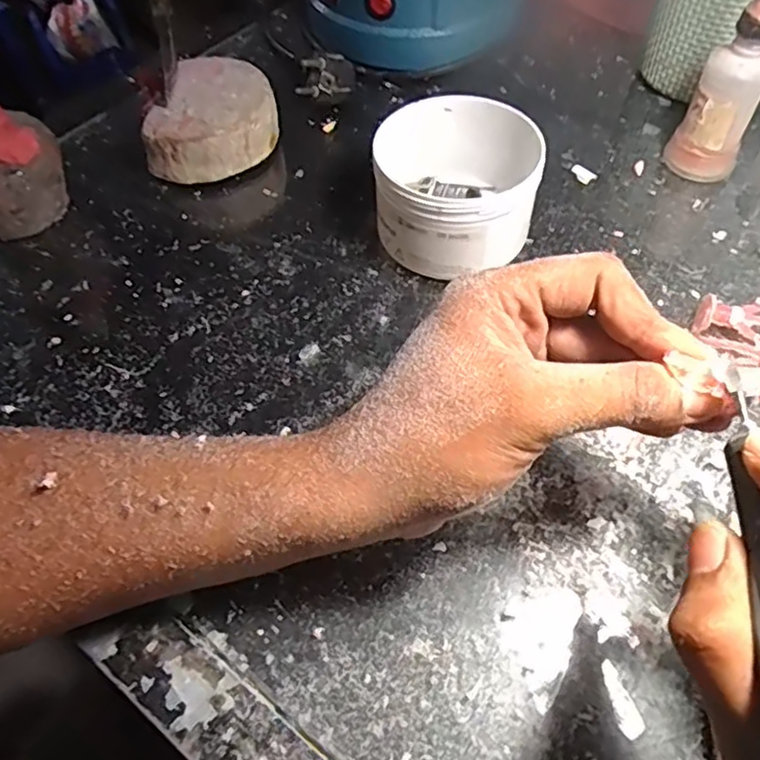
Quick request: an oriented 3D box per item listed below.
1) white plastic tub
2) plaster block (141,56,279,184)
[{"bbox_3d":[0.044,-0.113,0.378,0.089,0.061,0.100,-3,55,0],"label":"white plastic tub"},{"bbox_3d":[-0.112,-0.171,0.434,0.079,0.043,0.091,17,58,13],"label":"plaster block"}]

